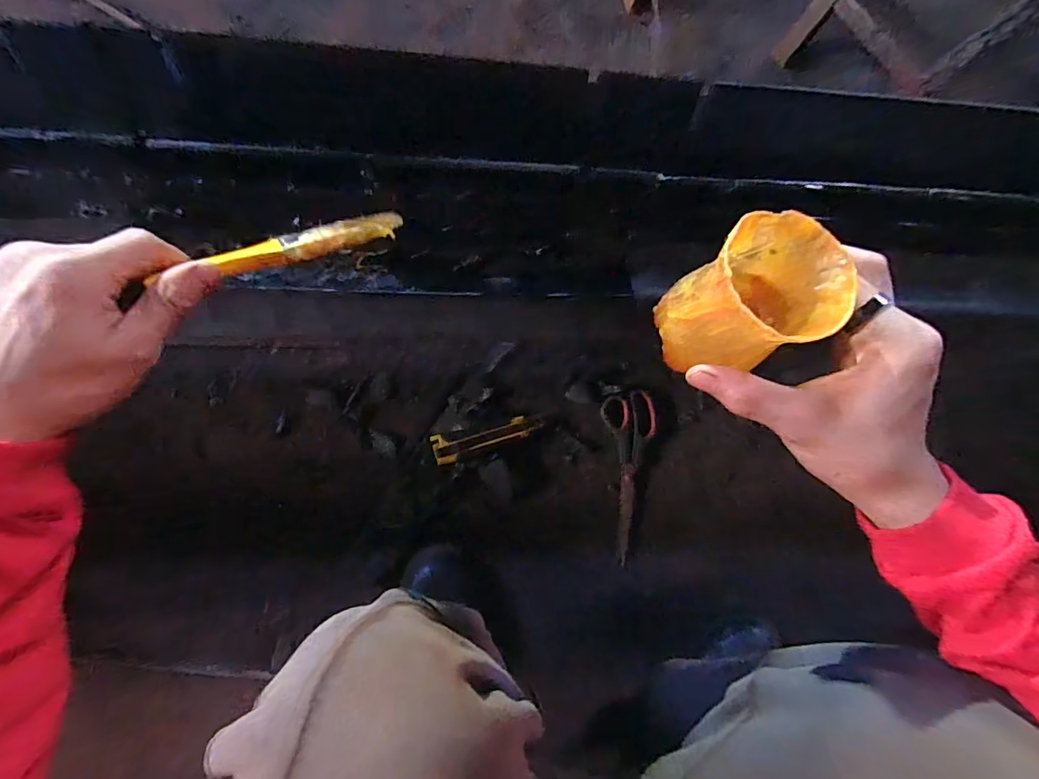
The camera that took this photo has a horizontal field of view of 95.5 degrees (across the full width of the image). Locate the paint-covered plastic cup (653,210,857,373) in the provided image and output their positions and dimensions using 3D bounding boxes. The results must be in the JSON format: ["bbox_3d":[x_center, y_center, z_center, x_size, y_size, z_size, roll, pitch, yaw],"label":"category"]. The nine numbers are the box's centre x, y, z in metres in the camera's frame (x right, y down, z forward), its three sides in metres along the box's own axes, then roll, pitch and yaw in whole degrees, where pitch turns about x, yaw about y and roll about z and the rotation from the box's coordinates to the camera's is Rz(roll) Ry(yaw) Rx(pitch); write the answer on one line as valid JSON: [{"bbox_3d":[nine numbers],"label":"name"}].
[{"bbox_3d":[0.105,-0.041,0.224,0.067,0.060,0.056,-38,89,-9],"label":"paint-covered plastic cup"}]

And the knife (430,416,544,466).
[{"bbox_3d":[-0.039,0.063,0.603,0.140,0.012,0.036,-12,84,-7],"label":"knife"}]

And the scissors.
[{"bbox_3d":[0.153,0.118,0.633,0.065,0.019,0.222,-3,83,-6],"label":"scissors"}]

